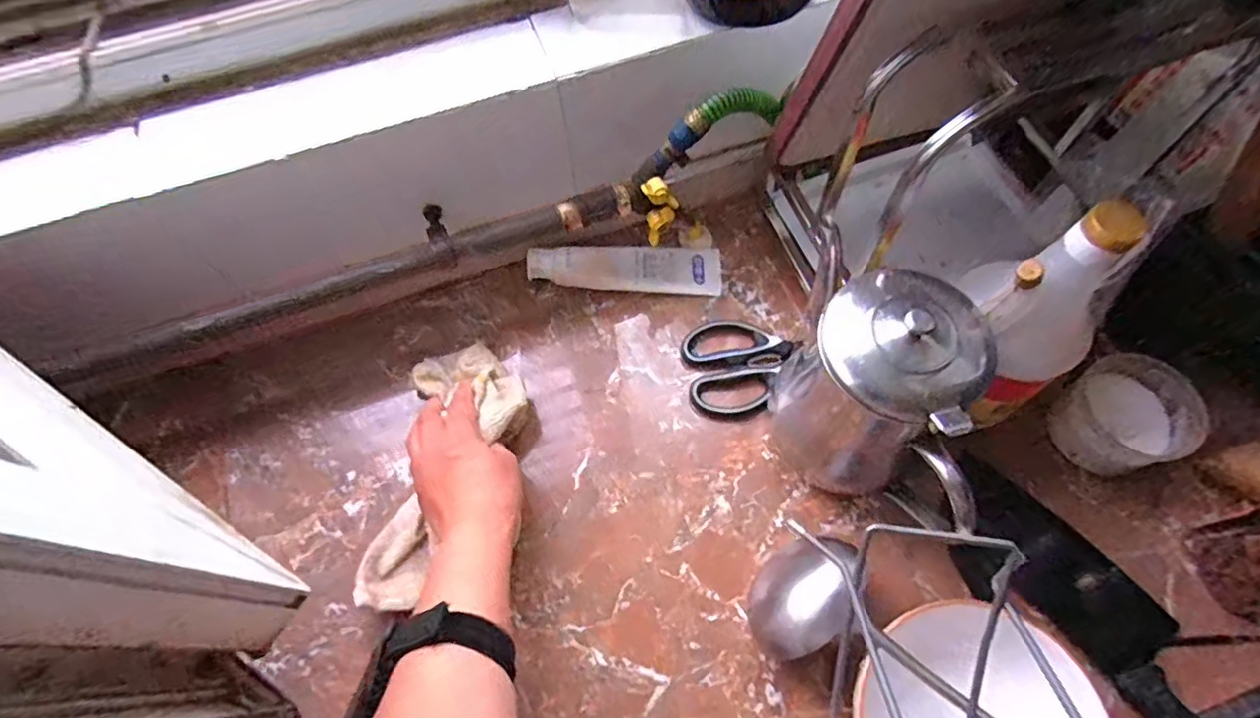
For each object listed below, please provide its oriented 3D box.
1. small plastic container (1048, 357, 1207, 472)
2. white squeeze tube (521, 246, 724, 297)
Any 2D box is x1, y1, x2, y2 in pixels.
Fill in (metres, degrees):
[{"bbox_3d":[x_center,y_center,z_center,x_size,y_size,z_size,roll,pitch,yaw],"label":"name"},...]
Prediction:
[{"bbox_3d":[0.365,0.045,0.455,0.076,0.056,0.078,-1,64,2],"label":"small plastic container"},{"bbox_3d":[-0.003,-0.081,0.556,0.175,0.016,0.047,0,78,-8],"label":"white squeeze tube"}]

